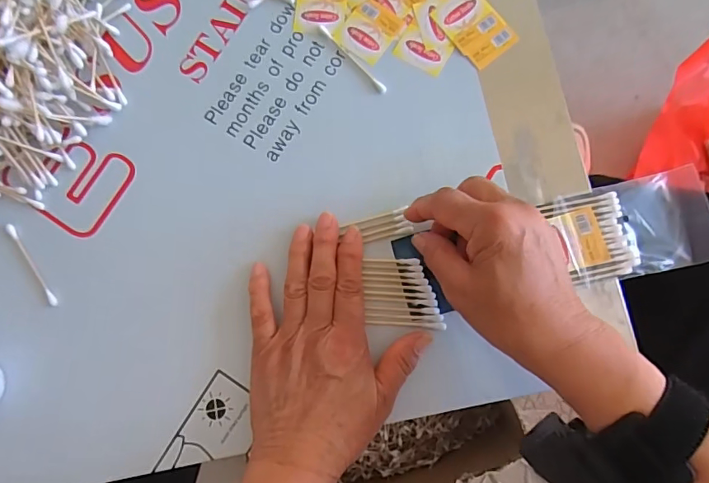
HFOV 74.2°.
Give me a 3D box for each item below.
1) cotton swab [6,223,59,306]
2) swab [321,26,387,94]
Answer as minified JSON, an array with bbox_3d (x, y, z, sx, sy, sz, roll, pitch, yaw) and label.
[{"bbox_3d":[-0.241,0.017,0.349,0.006,0.004,0.071,-33,82,-2],"label":"cotton swab"},{"bbox_3d":[-0.001,-0.139,0.355,0.006,0.004,0.072,-41,82,-3],"label":"swab"}]

